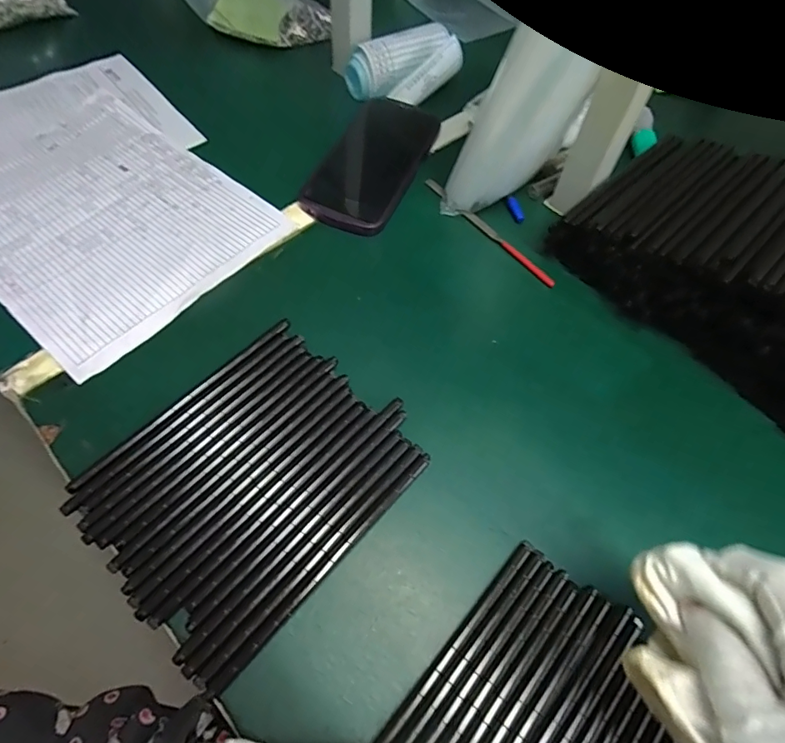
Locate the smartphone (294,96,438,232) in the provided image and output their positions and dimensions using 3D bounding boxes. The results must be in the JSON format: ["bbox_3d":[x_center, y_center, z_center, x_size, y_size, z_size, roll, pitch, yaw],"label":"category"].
[{"bbox_3d":[-0.019,-0.194,0.451,0.083,0.017,0.160,19,61,10],"label":"smartphone"}]

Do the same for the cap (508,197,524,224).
[{"bbox_3d":[0.110,-0.146,0.438,0.010,0.005,0.027,-17,76,-11],"label":"cap"}]

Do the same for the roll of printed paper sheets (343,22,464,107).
[{"bbox_3d":[0.012,-0.319,0.509,0.107,0.043,0.076,-36,67,-20],"label":"roll of printed paper sheets"}]

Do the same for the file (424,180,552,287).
[{"bbox_3d":[0.082,-0.124,0.427,0.010,0.007,0.154,-34,66,-19],"label":"file"}]

